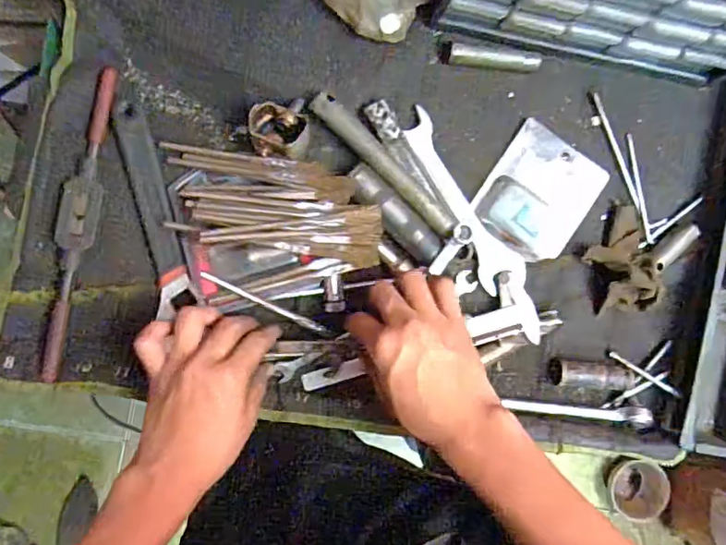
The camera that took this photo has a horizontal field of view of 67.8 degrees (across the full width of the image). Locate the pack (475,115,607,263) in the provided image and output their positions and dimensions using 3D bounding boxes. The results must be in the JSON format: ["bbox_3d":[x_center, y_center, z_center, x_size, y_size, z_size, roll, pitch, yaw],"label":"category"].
[{"bbox_3d":[0.176,-0.079,0.531,0.101,0.021,0.121,35,86,-6],"label":"pack"}]

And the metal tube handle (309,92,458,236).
[{"bbox_3d":[0.021,-0.099,0.502,0.172,0.016,0.022,43,85,-6],"label":"metal tube handle"}]

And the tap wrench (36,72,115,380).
[{"bbox_3d":[-0.249,-0.046,0.472,0.031,0.029,0.273,11,89,-7],"label":"tap wrench"}]

